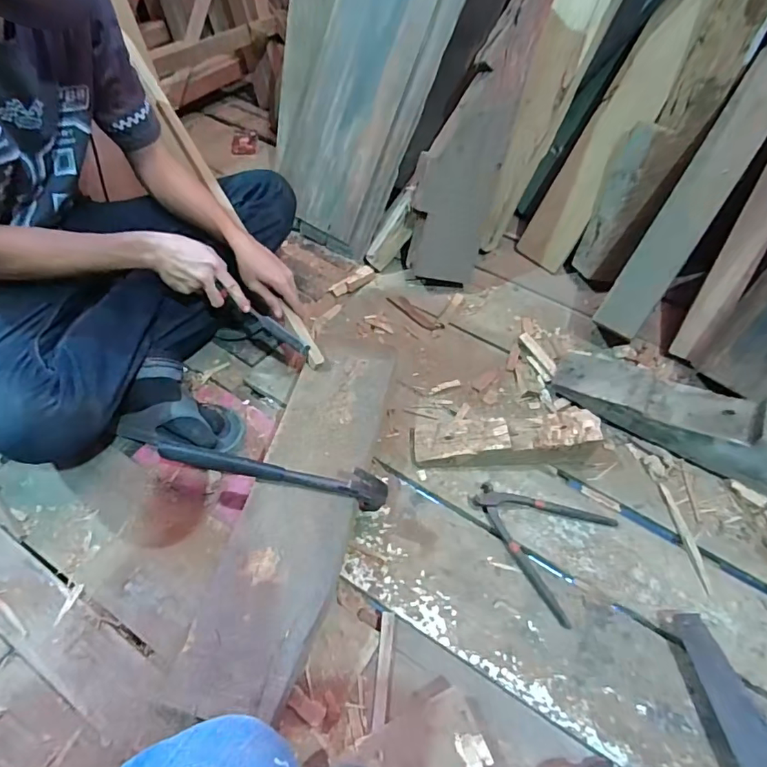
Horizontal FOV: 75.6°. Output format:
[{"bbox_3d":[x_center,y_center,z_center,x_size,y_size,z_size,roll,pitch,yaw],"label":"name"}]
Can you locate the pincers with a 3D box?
[{"bbox_3d":[0.226,0.212,0.735,0.196,0.038,0.184,33,59,19],"label":"pincers"}]

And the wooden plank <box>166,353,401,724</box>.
[{"bbox_3d":[-0.105,0.147,0.701,0.146,0.027,0.552,12,54,6],"label":"wooden plank"}]

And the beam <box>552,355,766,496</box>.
[{"bbox_3d":[0.549,0.073,0.808,0.523,0.124,0.102,28,57,17],"label":"beam"}]

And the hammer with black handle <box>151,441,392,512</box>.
[{"bbox_3d":[-0.153,0.125,0.680,0.314,0.092,0.029,10,54,4],"label":"hammer with black handle"}]

